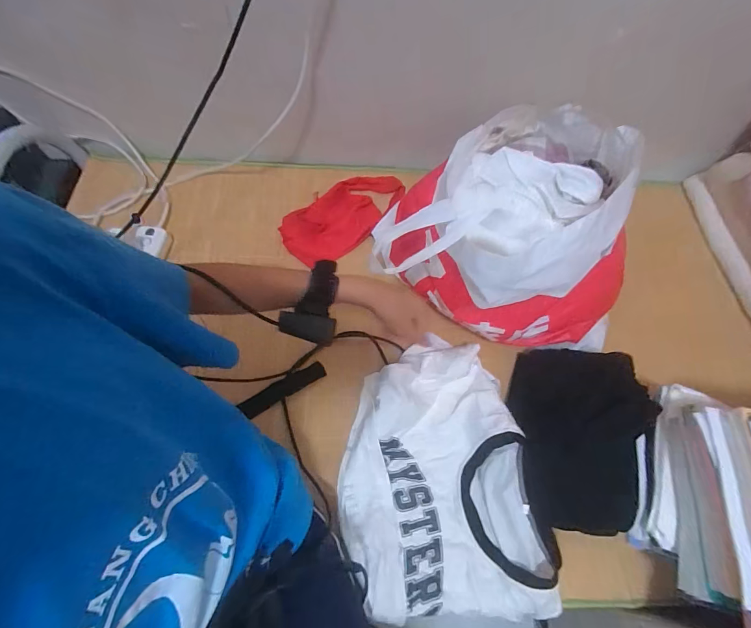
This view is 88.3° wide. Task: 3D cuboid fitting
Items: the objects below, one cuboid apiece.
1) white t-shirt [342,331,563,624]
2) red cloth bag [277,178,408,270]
[{"bbox_3d":[0.081,0.224,0.548,0.256,0.079,0.364,-8,65,-7],"label":"white t-shirt"},{"bbox_3d":[-0.056,-0.201,0.770,0.128,0.032,0.272,41,69,15],"label":"red cloth bag"}]

